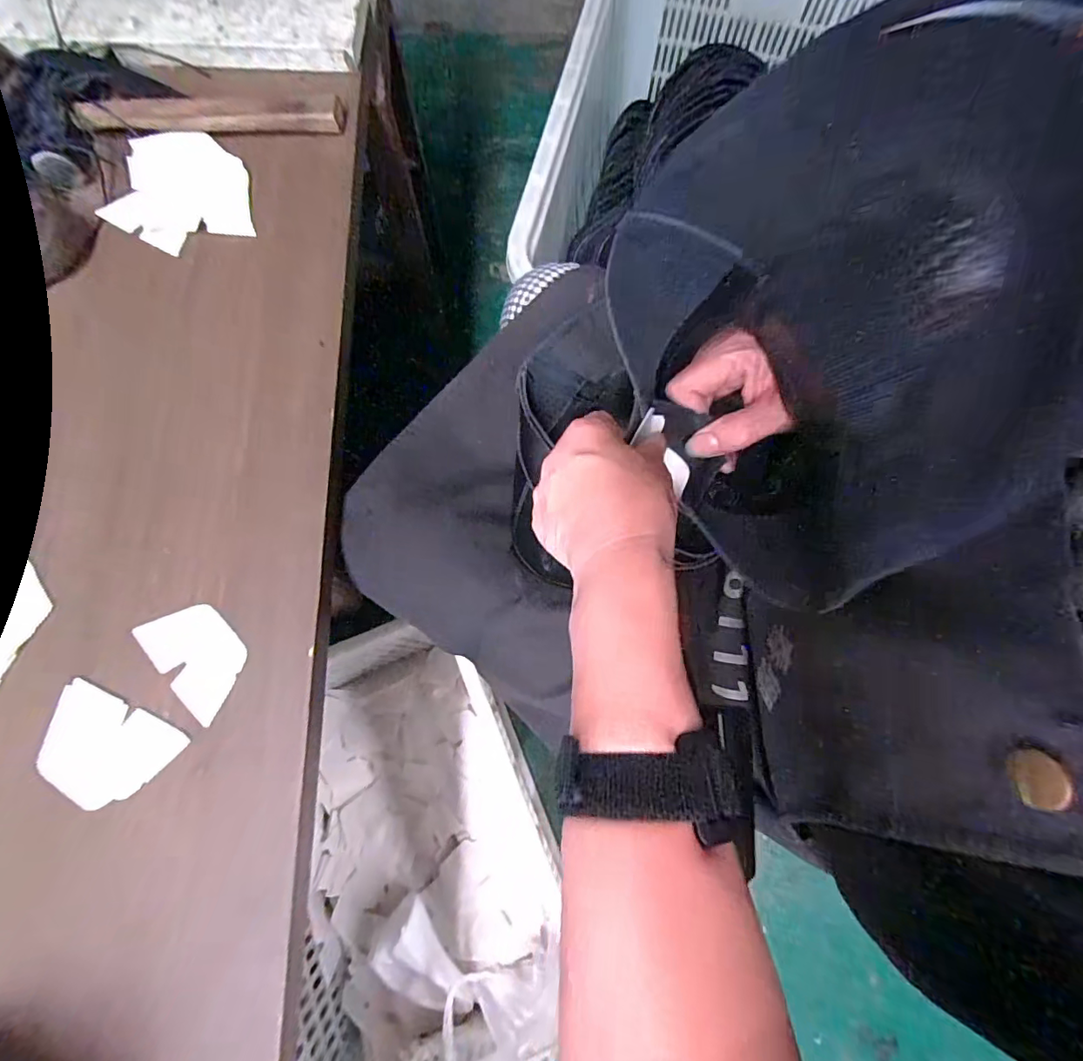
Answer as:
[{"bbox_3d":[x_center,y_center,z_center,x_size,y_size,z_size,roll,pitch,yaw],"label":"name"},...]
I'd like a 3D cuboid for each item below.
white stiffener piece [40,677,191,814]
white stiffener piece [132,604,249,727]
[{"bbox_3d":[-0.290,0.145,0.336,0.087,0.006,0.062,24,77,5],"label":"white stiffener piece"},{"bbox_3d":[-0.239,0.086,0.353,0.050,0.004,0.080,-42,80,-10],"label":"white stiffener piece"}]

